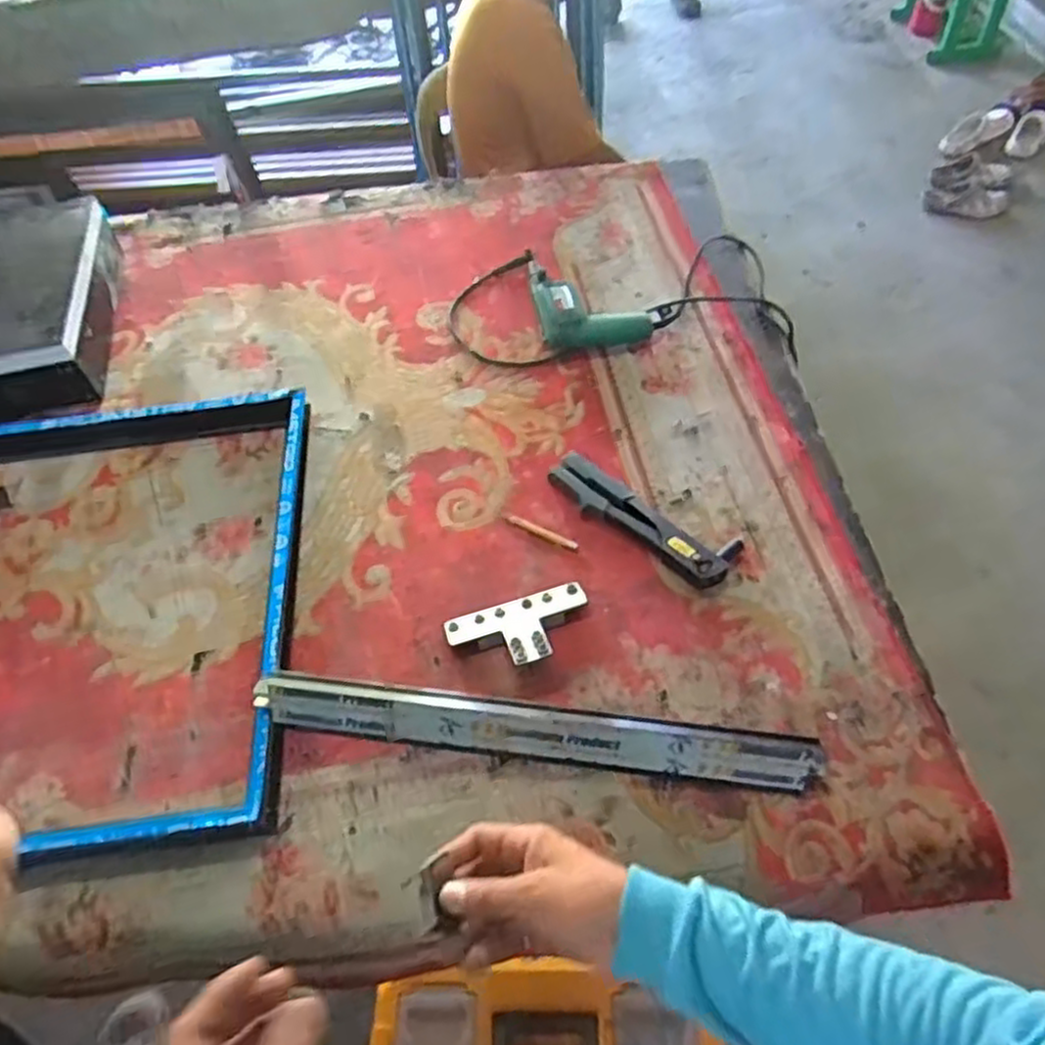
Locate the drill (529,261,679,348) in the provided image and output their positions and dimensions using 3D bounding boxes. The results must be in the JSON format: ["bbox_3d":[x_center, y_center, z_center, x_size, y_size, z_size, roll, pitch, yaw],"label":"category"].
[{"bbox_3d":[0.117,-0.341,1.124,0.196,0.060,0.192,-10,53,-2],"label":"drill"}]

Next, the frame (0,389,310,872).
[{"bbox_3d":[-0.656,0.093,0.869,0.800,0.068,0.603,-7,53,0],"label":"frame"}]

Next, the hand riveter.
[{"bbox_3d":[0.134,-0.004,0.895,0.240,0.032,0.071,32,62,25],"label":"hand riveter"}]

